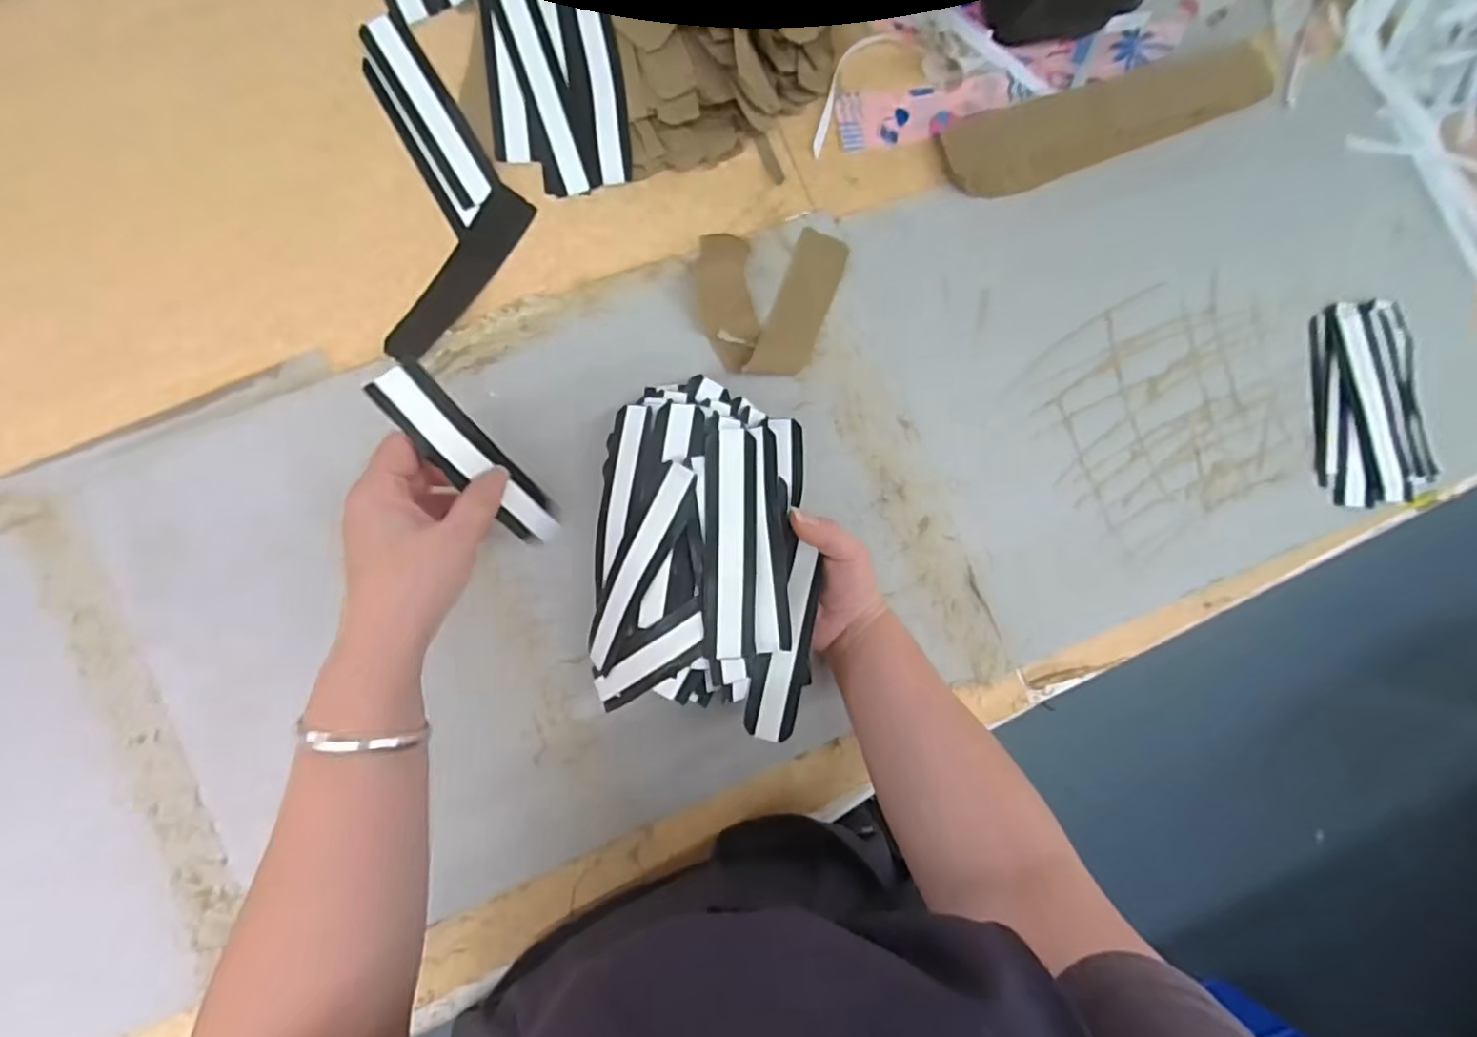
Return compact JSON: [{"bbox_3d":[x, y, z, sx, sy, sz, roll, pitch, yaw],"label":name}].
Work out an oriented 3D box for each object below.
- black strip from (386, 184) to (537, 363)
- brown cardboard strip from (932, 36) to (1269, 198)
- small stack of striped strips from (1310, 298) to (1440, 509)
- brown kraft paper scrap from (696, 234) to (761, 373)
[{"bbox_3d":[-0.189,-0.164,0.445,0.032,0.008,0.136,34,87,-6],"label":"black strip"},{"bbox_3d":[0.287,-0.307,0.495,0.273,0.027,0.057,-21,93,-6],"label":"brown cardboard strip"},{"bbox_3d":[0.511,-0.093,0.531,0.084,0.020,0.162,-7,91,-7],"label":"small stack of striped strips"},{"bbox_3d":[-0.007,-0.155,0.458,0.039,0.033,0.096,-7,91,-7],"label":"brown kraft paper scrap"}]

